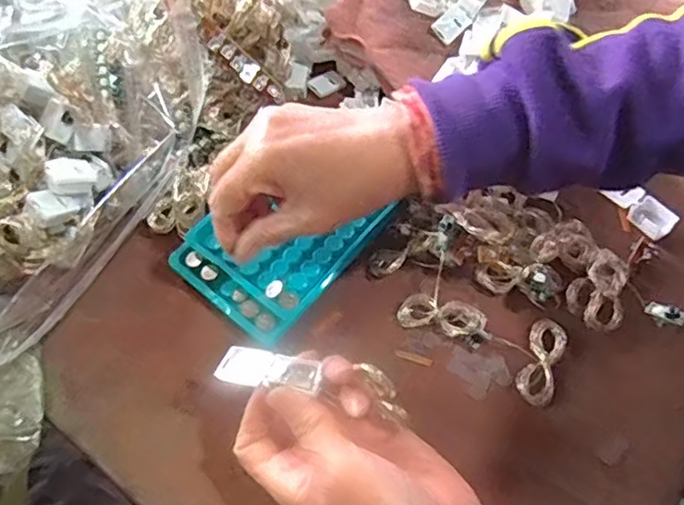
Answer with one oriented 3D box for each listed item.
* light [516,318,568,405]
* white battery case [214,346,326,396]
[{"bbox_3d":[0.119,0.064,0.362,0.021,0.008,0.053,18,63,14],"label":"light"},{"bbox_3d":[-0.039,0.059,0.313,0.054,0.009,0.020,2,59,21],"label":"white battery case"}]

